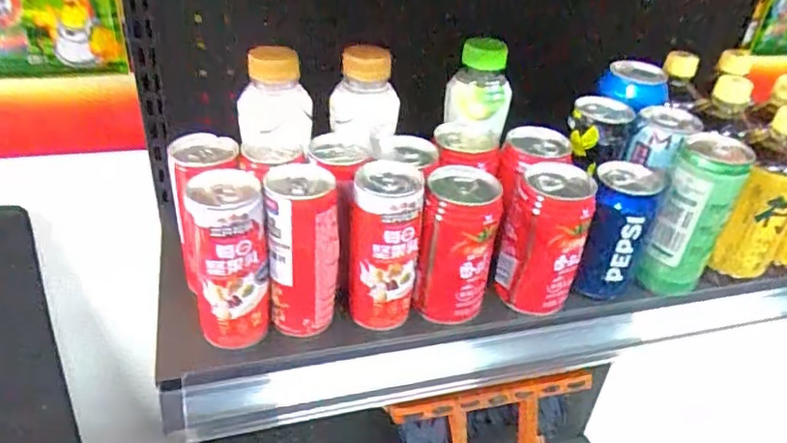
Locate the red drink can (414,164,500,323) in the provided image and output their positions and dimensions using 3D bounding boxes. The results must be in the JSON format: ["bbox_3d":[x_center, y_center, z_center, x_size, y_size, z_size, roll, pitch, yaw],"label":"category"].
[{"bbox_3d":[0.054,0.020,0.503,0.058,0.120,0.061,7,33,5],"label":"red drink can"}]

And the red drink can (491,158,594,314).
[{"bbox_3d":[0.134,0.016,0.524,0.065,0.121,0.071,3,33,-2],"label":"red drink can"}]

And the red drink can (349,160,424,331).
[{"bbox_3d":[-0.007,0.022,0.482,0.053,0.130,0.056,4,33,1],"label":"red drink can"}]

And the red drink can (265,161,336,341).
[{"bbox_3d":[-0.074,0.025,0.468,0.067,0.129,0.054,-3,33,-10],"label":"red drink can"}]

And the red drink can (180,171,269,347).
[{"bbox_3d":[-0.126,0.032,0.446,0.057,0.129,0.050,-7,34,-16],"label":"red drink can"}]

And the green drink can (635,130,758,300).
[{"bbox_3d":[0.266,0.001,0.529,0.058,0.147,0.068,22,37,25],"label":"green drink can"}]

